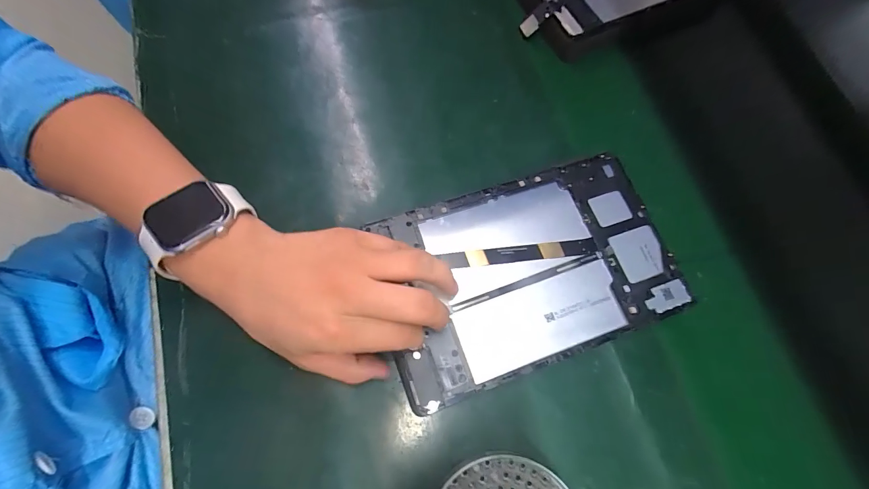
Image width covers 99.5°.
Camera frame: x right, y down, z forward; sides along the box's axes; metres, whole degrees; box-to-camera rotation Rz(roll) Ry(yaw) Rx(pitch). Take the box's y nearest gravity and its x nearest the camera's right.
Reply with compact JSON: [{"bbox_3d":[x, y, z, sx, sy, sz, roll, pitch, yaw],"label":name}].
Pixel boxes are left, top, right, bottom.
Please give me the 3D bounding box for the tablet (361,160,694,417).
[{"bbox_3d":[0.075,0.018,0.299,0.234,0.016,0.146,-19,75,-7],"label":"tablet"}]

